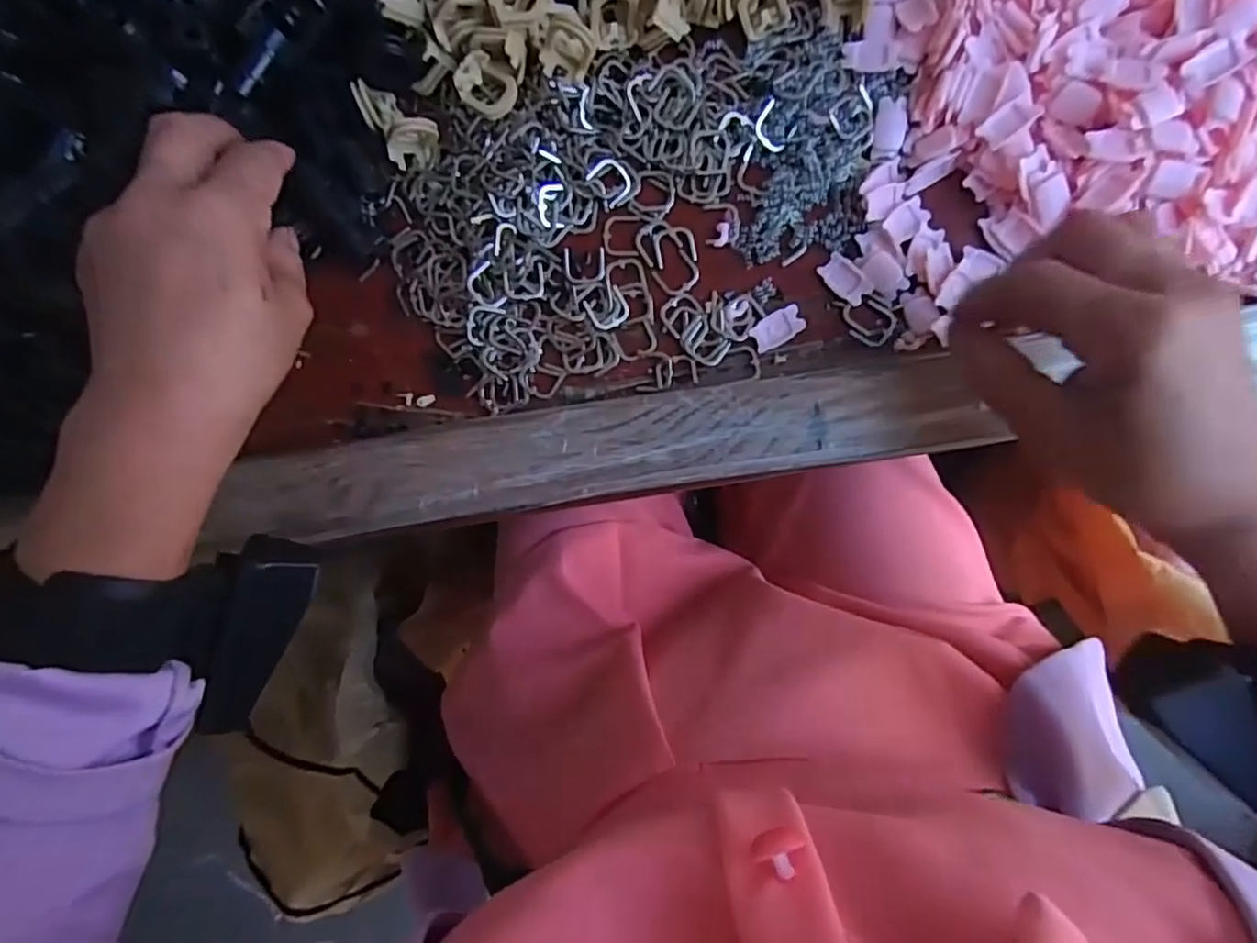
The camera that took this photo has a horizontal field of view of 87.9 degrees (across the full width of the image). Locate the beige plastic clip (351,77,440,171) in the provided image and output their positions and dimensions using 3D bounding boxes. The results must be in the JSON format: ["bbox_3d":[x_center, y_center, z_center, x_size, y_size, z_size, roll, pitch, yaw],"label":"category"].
[{"bbox_3d":[-0.106,-0.160,0.298,0.024,0.016,0.042,-42,89,3],"label":"beige plastic clip"}]

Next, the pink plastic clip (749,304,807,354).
[{"bbox_3d":[0.068,-0.065,0.295,0.024,0.004,0.014,-32,89,3],"label":"pink plastic clip"}]

